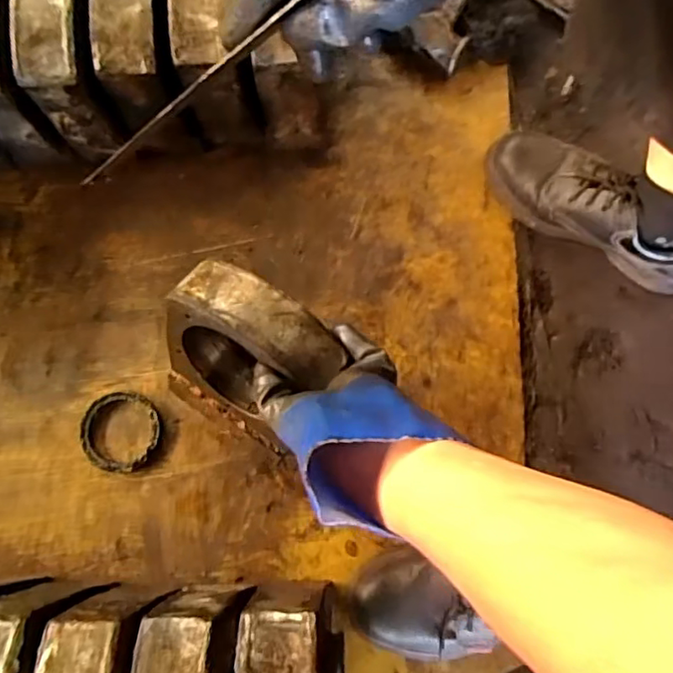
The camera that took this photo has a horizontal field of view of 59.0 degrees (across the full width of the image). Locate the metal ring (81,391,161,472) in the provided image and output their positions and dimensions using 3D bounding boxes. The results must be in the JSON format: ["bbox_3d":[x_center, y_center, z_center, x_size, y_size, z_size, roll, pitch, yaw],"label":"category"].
[{"bbox_3d":[-0.242,0.106,0.664,0.084,0.009,0.087,0,78,2],"label":"metal ring"}]

